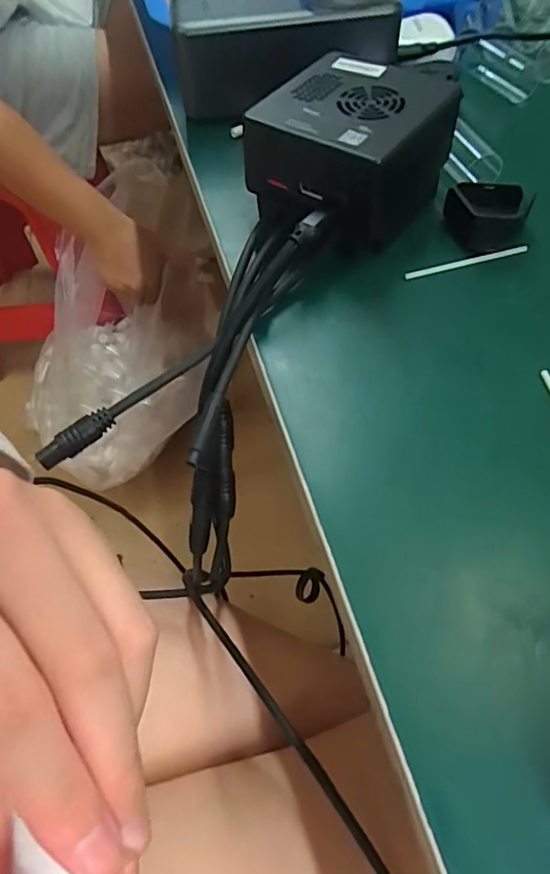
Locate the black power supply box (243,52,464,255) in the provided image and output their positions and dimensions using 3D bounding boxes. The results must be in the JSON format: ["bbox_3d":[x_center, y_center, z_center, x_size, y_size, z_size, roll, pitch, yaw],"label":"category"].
[{"bbox_3d":[0.038,-0.138,0.257,0.082,0.048,0.085,32,64,22],"label":"black power supply box"}]

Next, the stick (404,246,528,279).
[{"bbox_3d":[0.089,-0.081,0.247,0.060,0.004,0.004,-15,57,-6],"label":"stick"}]

